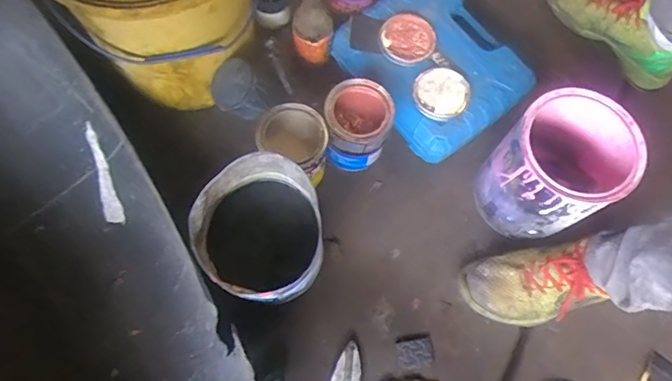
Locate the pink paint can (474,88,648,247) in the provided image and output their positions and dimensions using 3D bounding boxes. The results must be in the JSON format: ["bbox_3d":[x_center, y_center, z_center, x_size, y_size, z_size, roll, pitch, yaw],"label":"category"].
[{"bbox_3d":[0.316,-0.031,0.717,0.170,0.191,0.155,1,71,-2],"label":"pink paint can"}]

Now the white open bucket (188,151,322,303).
[{"bbox_3d":[-0.100,0.058,0.648,0.151,0.162,0.162,1,71,-2],"label":"white open bucket"}]

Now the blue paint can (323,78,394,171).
[{"bbox_3d":[0.031,-0.101,0.768,0.096,0.122,0.099,1,71,-2],"label":"blue paint can"}]

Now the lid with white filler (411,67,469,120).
[{"bbox_3d":[0.167,-0.158,0.769,0.088,0.020,0.099,-12,72,-6],"label":"lid with white filler"}]

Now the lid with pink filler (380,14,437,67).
[{"bbox_3d":[0.120,-0.250,0.806,0.092,0.016,0.090,1,71,-2],"label":"lid with pink filler"}]

